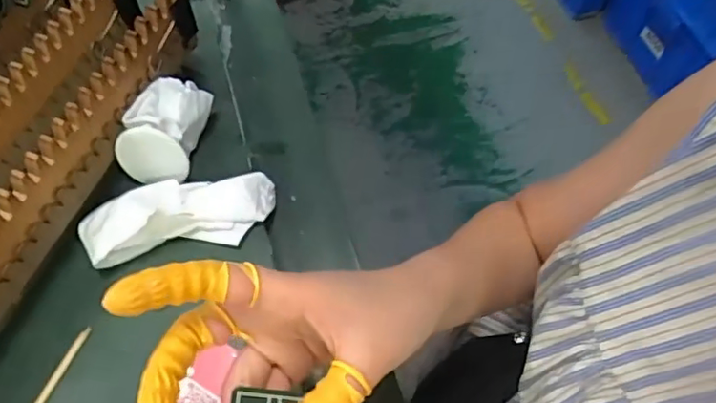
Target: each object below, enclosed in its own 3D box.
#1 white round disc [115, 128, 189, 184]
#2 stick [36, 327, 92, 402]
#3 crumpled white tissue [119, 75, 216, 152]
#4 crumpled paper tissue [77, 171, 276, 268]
[{"bbox_3d":[-0.152,-0.033,0.417,0.052,0.044,0.004,-7,34,12],"label":"white round disc"},{"bbox_3d":[-0.190,0.109,0.362,0.005,0.004,0.064,22,64,8],"label":"stick"},{"bbox_3d":[-0.142,-0.064,0.439,0.046,0.046,0.055,14,62,7],"label":"crumpled white tissue"},{"bbox_3d":[-0.126,0.008,0.407,0.132,0.034,0.049,-12,61,-9],"label":"crumpled paper tissue"}]

